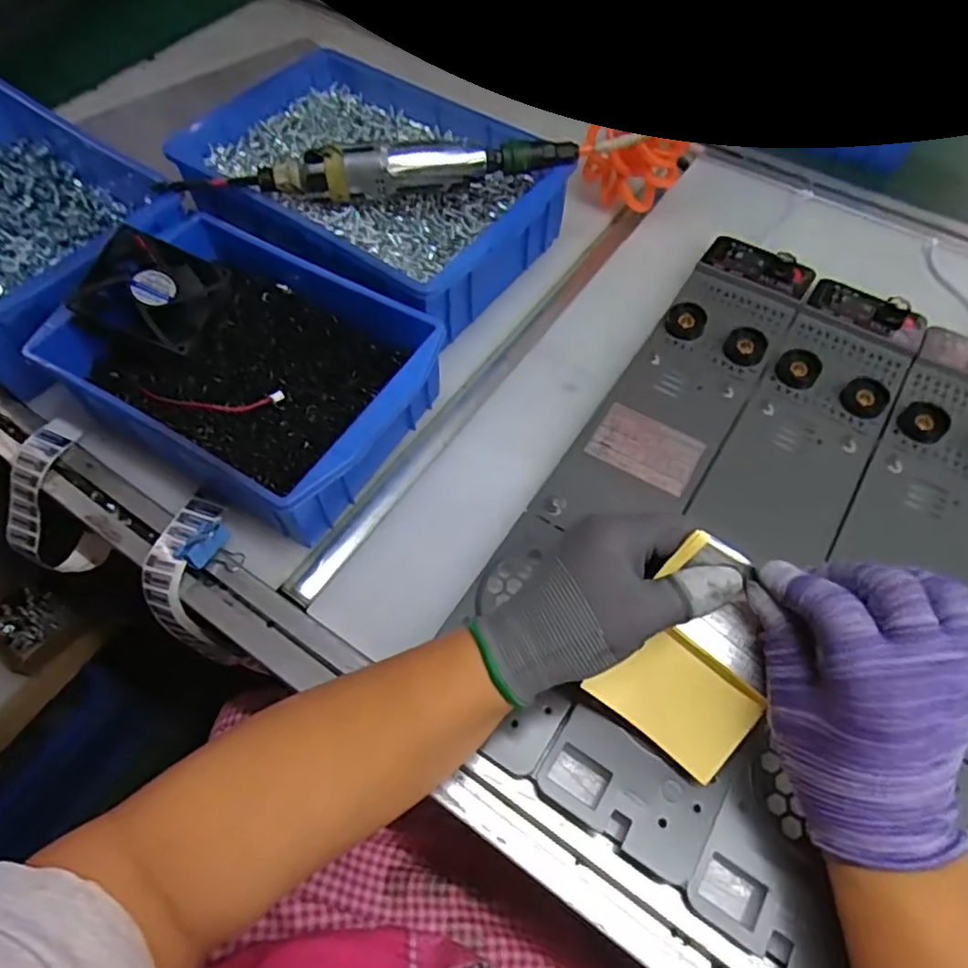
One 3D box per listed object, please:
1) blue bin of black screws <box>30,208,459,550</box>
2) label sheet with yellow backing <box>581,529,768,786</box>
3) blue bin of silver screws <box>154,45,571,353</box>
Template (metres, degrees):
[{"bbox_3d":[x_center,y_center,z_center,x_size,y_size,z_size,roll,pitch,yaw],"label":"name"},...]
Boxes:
[{"bbox_3d":[-0.175,-0.086,0.478,0.258,0.081,0.175,27,64,16],"label":"blue bin of black screws"},{"bbox_3d":[0.116,0.094,0.346,0.079,0.013,0.115,34,105,16],"label":"label sheet with yellow backing"},{"bbox_3d":[-0.099,-0.261,0.556,0.292,0.098,0.211,35,66,19],"label":"blue bin of silver screws"}]

